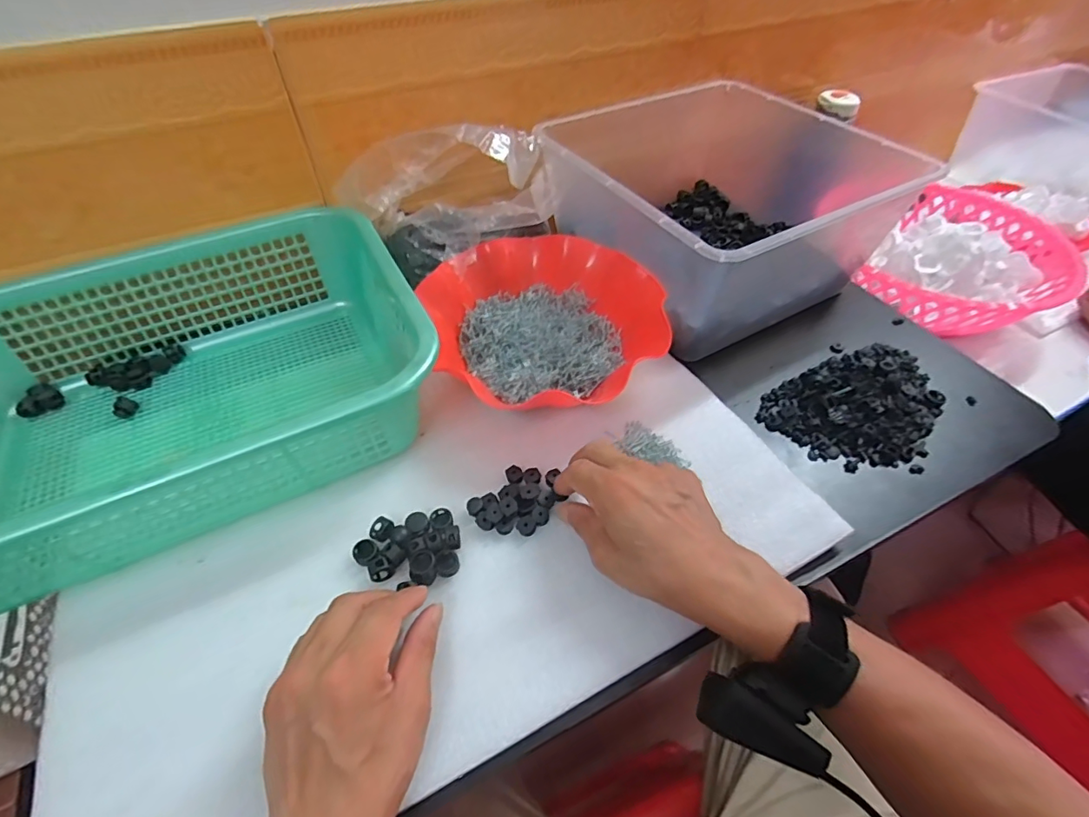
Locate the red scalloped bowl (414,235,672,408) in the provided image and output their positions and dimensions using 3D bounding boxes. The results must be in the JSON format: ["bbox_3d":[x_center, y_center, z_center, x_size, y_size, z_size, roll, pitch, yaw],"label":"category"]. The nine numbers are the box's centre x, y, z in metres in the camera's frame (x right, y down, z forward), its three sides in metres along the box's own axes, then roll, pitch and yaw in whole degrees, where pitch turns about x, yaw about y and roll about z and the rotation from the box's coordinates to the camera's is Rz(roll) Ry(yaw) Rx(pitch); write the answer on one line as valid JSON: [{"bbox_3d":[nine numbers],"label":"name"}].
[{"bbox_3d":[-0.004,-0.080,0.483,0.221,0.060,0.196,1,51,0],"label":"red scalloped bowl"}]

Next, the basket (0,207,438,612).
[{"bbox_3d":[-0.300,-0.026,0.412,0.386,0.096,0.295,-24,55,-18],"label":"basket"}]

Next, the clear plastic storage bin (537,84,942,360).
[{"bbox_3d":[0.172,-0.231,0.569,0.311,0.139,0.325,-30,57,-22],"label":"clear plastic storage bin"}]

